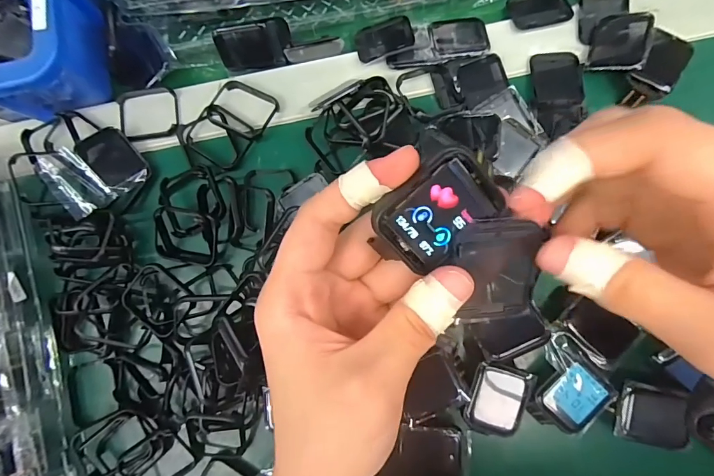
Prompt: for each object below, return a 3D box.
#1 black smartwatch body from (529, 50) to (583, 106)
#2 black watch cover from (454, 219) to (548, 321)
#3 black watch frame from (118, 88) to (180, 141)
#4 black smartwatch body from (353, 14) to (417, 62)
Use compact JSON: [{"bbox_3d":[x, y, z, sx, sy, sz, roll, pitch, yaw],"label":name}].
[{"bbox_3d":[0.136,-0.108,0.262,0.033,0.005,0.037,-3,86,3],"label":"black smartwatch body"},{"bbox_3d":[0.054,0.012,0.149,0.034,0.004,0.041,0,109,-8],"label":"black watch cover"},{"bbox_3d":[-0.151,-0.089,0.279,0.045,0.010,0.038,-7,86,3],"label":"black watch frame"},{"bbox_3d":[0.019,-0.142,0.275,0.040,0.004,0.029,-19,72,8],"label":"black smartwatch body"}]

